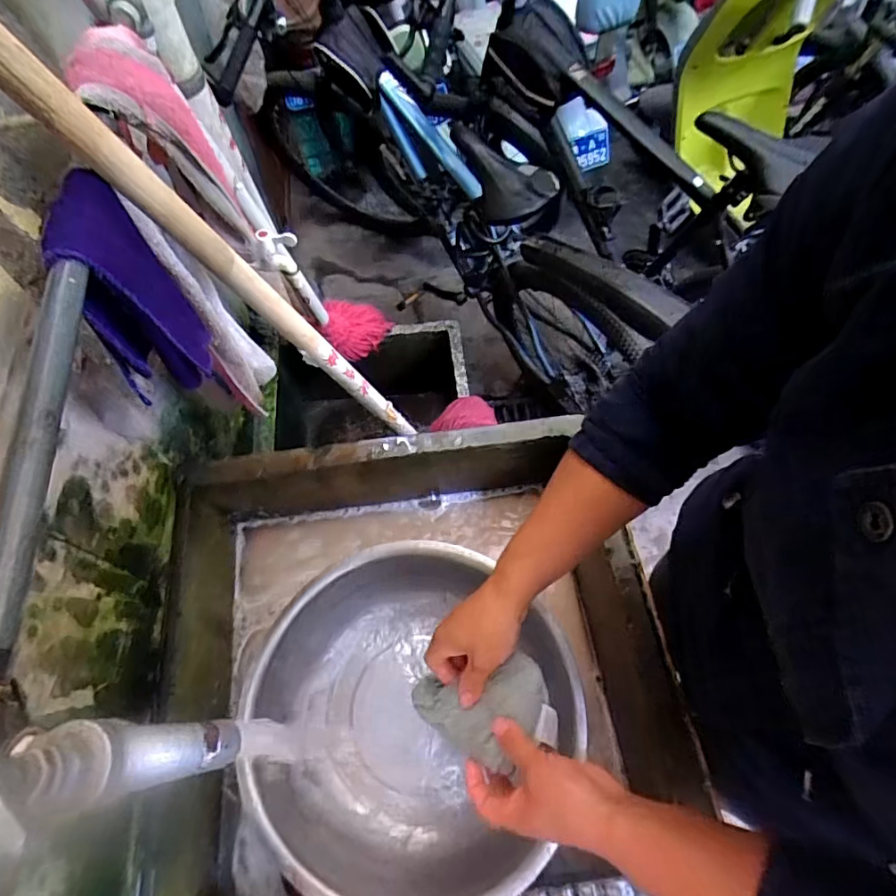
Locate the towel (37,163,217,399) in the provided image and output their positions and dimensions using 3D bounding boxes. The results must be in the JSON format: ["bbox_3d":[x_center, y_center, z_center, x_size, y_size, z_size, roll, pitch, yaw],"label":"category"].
[{"bbox_3d":[-0.258,-0.124,0.425,0.072,0.167,0.091,-31,66,-15],"label":"towel"}]

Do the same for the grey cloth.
[{"bbox_3d":[0.033,0.245,0.482,0.123,0.071,0.083,-9,63,-5],"label":"grey cloth"}]

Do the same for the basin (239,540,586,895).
[{"bbox_3d":[-0.046,0.323,0.648,0.360,0.169,0.360,0,62,0],"label":"basin"}]

